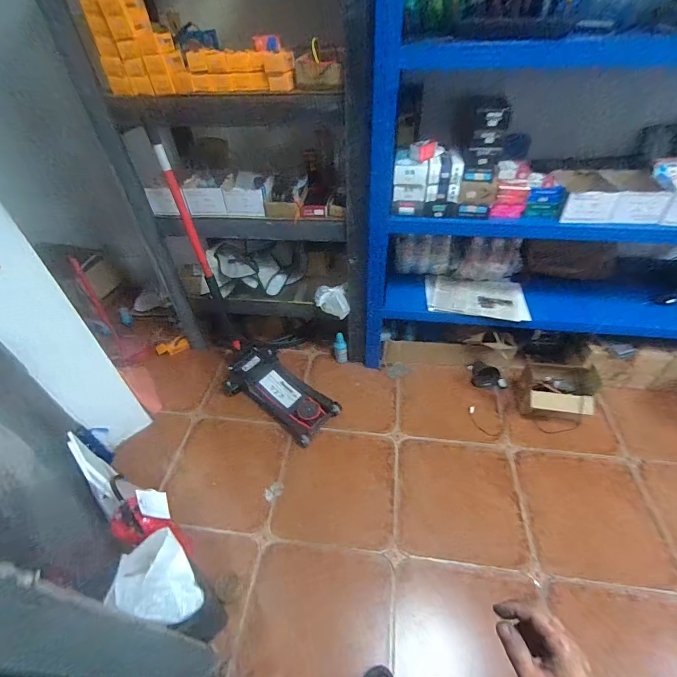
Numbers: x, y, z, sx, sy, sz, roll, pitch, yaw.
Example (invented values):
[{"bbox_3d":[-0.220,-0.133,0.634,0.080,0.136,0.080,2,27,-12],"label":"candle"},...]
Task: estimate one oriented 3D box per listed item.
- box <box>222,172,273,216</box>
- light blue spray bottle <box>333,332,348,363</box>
[{"bbox_3d":[-0.385,-0.623,1.530,0.191,0.108,0.169,2,46,8],"label":"box"},{"bbox_3d":[0.013,0.053,1.938,0.063,0.163,0.080,-14,46,-7],"label":"light blue spray bottle"}]

